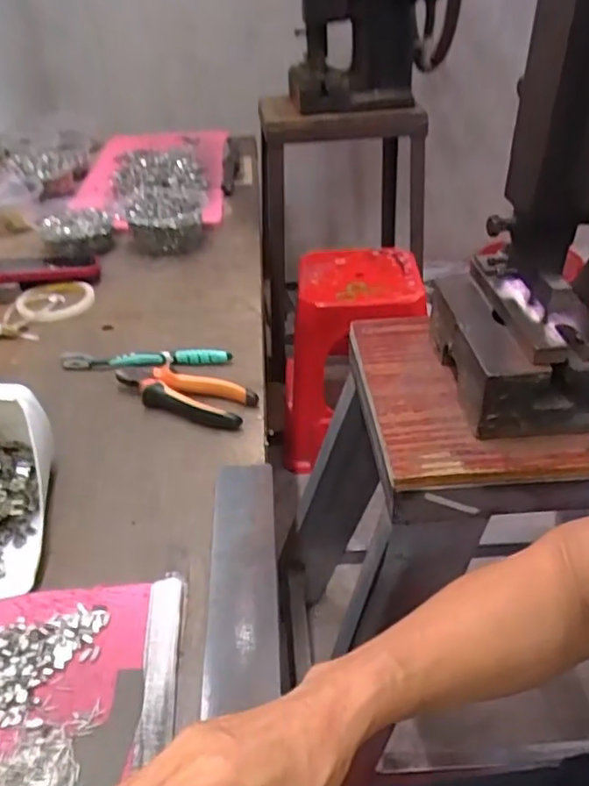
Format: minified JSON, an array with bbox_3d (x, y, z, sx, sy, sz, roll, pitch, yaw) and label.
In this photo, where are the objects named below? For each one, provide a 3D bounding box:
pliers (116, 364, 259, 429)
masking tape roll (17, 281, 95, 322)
[{"bbox_3d":[-0.116,0.001,0.638,0.153,0.029,0.052,14,39,22],"label":"pliers"},{"bbox_3d":[-0.319,-0.123,0.827,0.097,0.014,0.095,-10,37,-9],"label":"masking tape roll"}]

